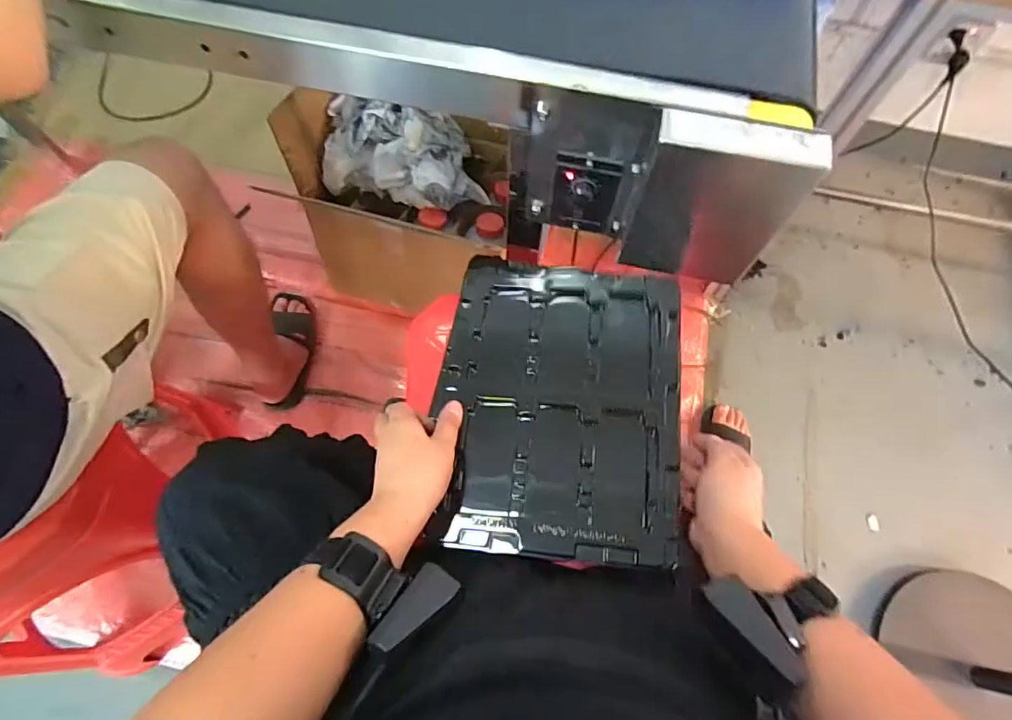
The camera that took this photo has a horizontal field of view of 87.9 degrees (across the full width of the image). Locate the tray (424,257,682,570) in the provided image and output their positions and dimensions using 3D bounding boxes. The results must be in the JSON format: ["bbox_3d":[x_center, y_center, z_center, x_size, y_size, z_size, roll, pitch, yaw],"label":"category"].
[{"bbox_3d":[0.048,0.036,0.495,0.220,0.028,0.279,7,68,2],"label":"tray"}]

